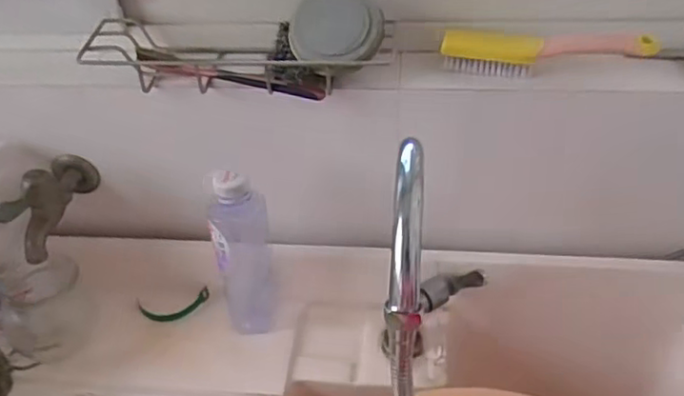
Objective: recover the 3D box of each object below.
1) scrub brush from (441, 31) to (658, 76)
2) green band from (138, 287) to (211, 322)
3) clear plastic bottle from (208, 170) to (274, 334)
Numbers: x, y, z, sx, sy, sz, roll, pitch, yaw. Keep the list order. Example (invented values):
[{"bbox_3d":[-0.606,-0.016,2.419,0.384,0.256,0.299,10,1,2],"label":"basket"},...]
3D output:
[{"bbox_3d":[0.179,-0.129,0.577,0.175,0.041,0.023,8,40,13],"label":"scrub brush"},{"bbox_3d":[-0.181,0.118,0.700,0.076,0.007,0.031,-8,60,-7],"label":"green band"},{"bbox_3d":[-0.096,0.058,0.629,0.051,0.182,0.046,5,39,9],"label":"clear plastic bottle"}]

